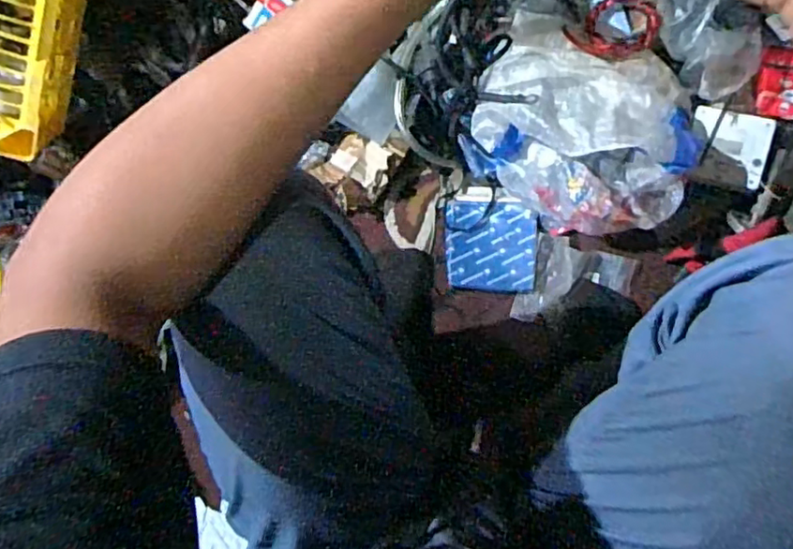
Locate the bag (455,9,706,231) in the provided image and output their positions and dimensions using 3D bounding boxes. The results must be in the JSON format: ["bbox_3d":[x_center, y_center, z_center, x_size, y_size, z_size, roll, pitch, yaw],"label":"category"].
[{"bbox_3d":[0.215,-0.170,0.688,0.246,0.098,0.218,22,92,7],"label":"bag"}]

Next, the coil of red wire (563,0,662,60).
[{"bbox_3d":[0.261,-0.290,0.712,0.104,0.023,0.081,-40,87,-1],"label":"coil of red wire"}]

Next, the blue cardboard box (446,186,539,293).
[{"bbox_3d":[0.122,-0.045,0.770,0.114,0.017,0.130,4,90,7],"label":"blue cardboard box"}]

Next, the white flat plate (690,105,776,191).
[{"bbox_3d":[0.393,-0.150,0.707,0.080,0.010,0.090,14,90,22],"label":"white flat plate"}]

